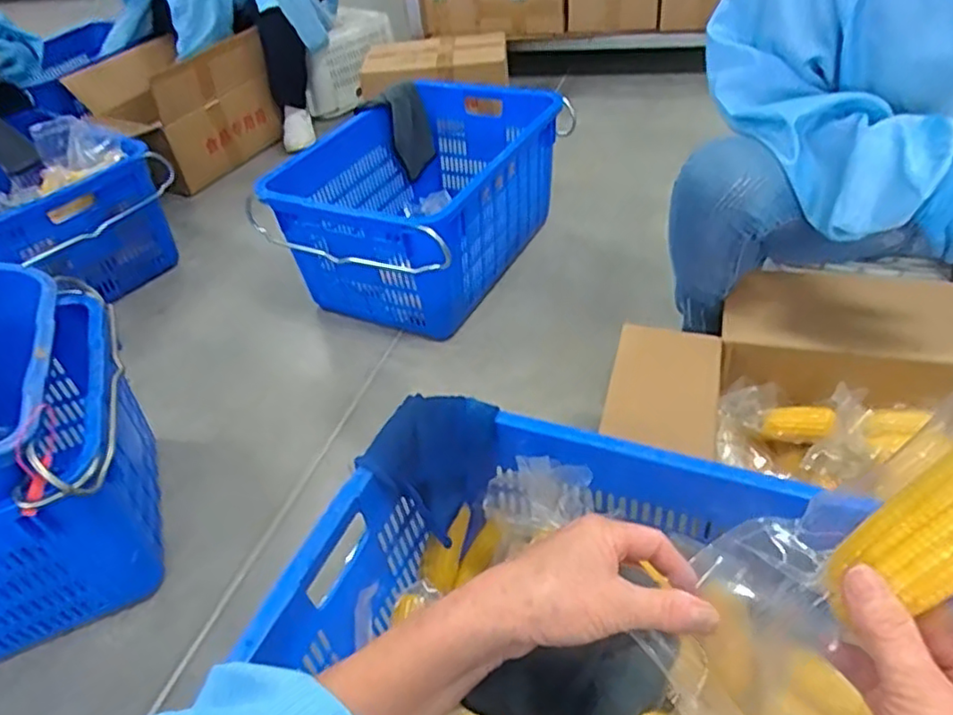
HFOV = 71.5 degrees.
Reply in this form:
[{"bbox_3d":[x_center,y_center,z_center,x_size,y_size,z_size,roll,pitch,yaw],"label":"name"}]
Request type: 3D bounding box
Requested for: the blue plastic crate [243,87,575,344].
[{"bbox_3d":[-0.097,-0.334,1.435,0.421,0.287,0.615,18,48,26],"label":"blue plastic crate"}]

